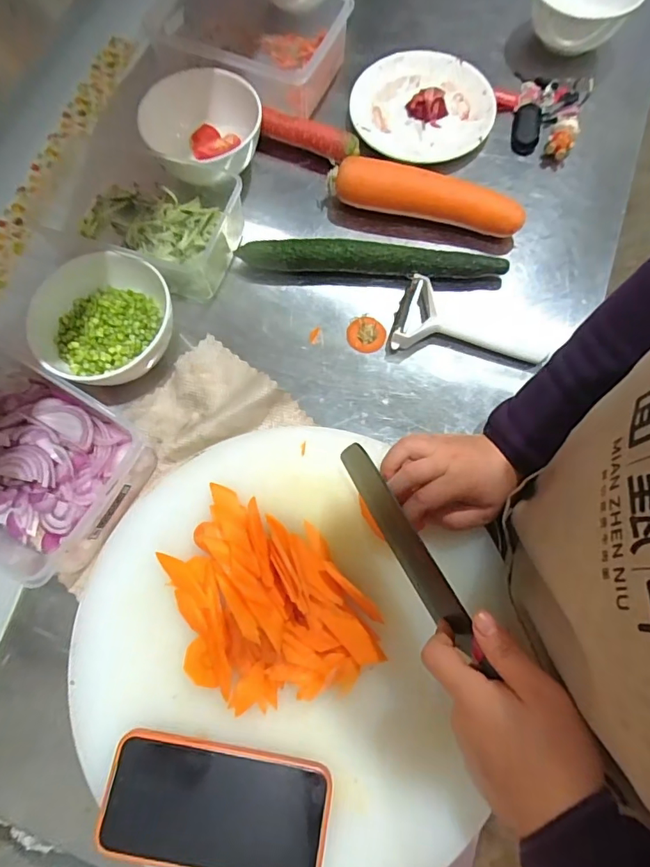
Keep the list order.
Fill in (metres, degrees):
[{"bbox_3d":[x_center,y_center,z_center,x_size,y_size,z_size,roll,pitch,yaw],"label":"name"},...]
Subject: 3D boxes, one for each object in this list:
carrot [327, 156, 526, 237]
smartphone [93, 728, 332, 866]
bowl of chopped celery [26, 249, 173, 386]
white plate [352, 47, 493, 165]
[{"bbox_3d":[0.110,-0.263,0.534,0.213,0.048,0.039,13,74,6],"label":"carrot"},{"bbox_3d":[-0.081,0.278,0.356,0.162,0.012,0.080,9,73,4],"label":"smartphone"},{"bbox_3d":[-0.225,-0.117,0.482,0.130,0.063,0.133,-1,73,2],"label":"bowl of chopped celery"},{"bbox_3d":[0.121,-0.398,0.585,0.169,0.028,0.169,-1,73,2],"label":"white plate"}]

